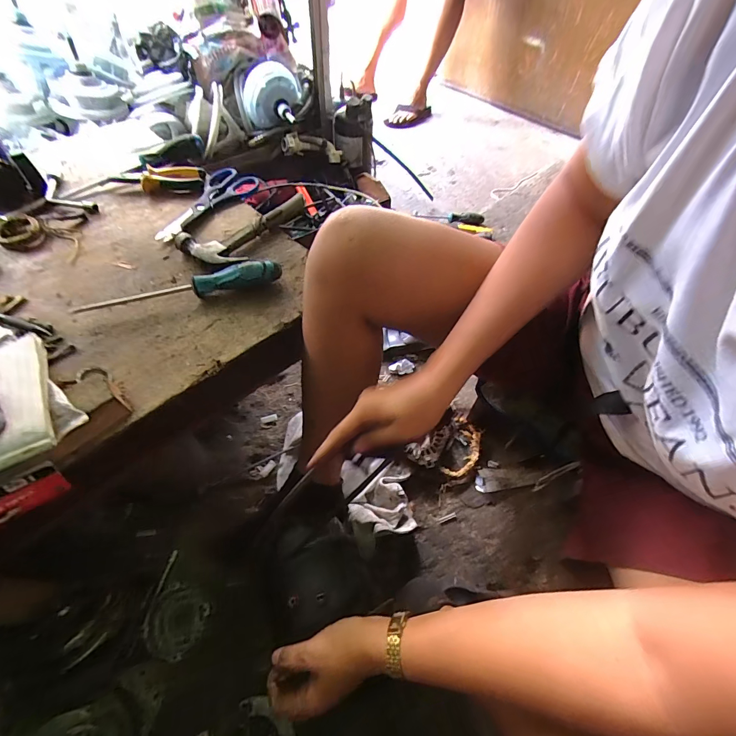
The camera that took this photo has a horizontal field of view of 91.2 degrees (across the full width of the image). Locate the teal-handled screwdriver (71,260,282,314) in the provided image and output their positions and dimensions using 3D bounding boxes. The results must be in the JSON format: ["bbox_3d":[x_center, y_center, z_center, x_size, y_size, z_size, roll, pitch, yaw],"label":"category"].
[{"bbox_3d":[-0.233,-0.103,0.456,0.241,0.030,0.026,-12,58,-11],"label":"teal-handled screwdriver"}]

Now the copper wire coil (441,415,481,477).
[{"bbox_3d":[0.186,0.158,0.700,0.060,0.026,0.120,18,57,9],"label":"copper wire coil"}]

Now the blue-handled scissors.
[{"bbox_3d":[-0.263,-0.266,0.572,0.069,0.012,0.199,28,59,15],"label":"blue-handled scissors"}]

